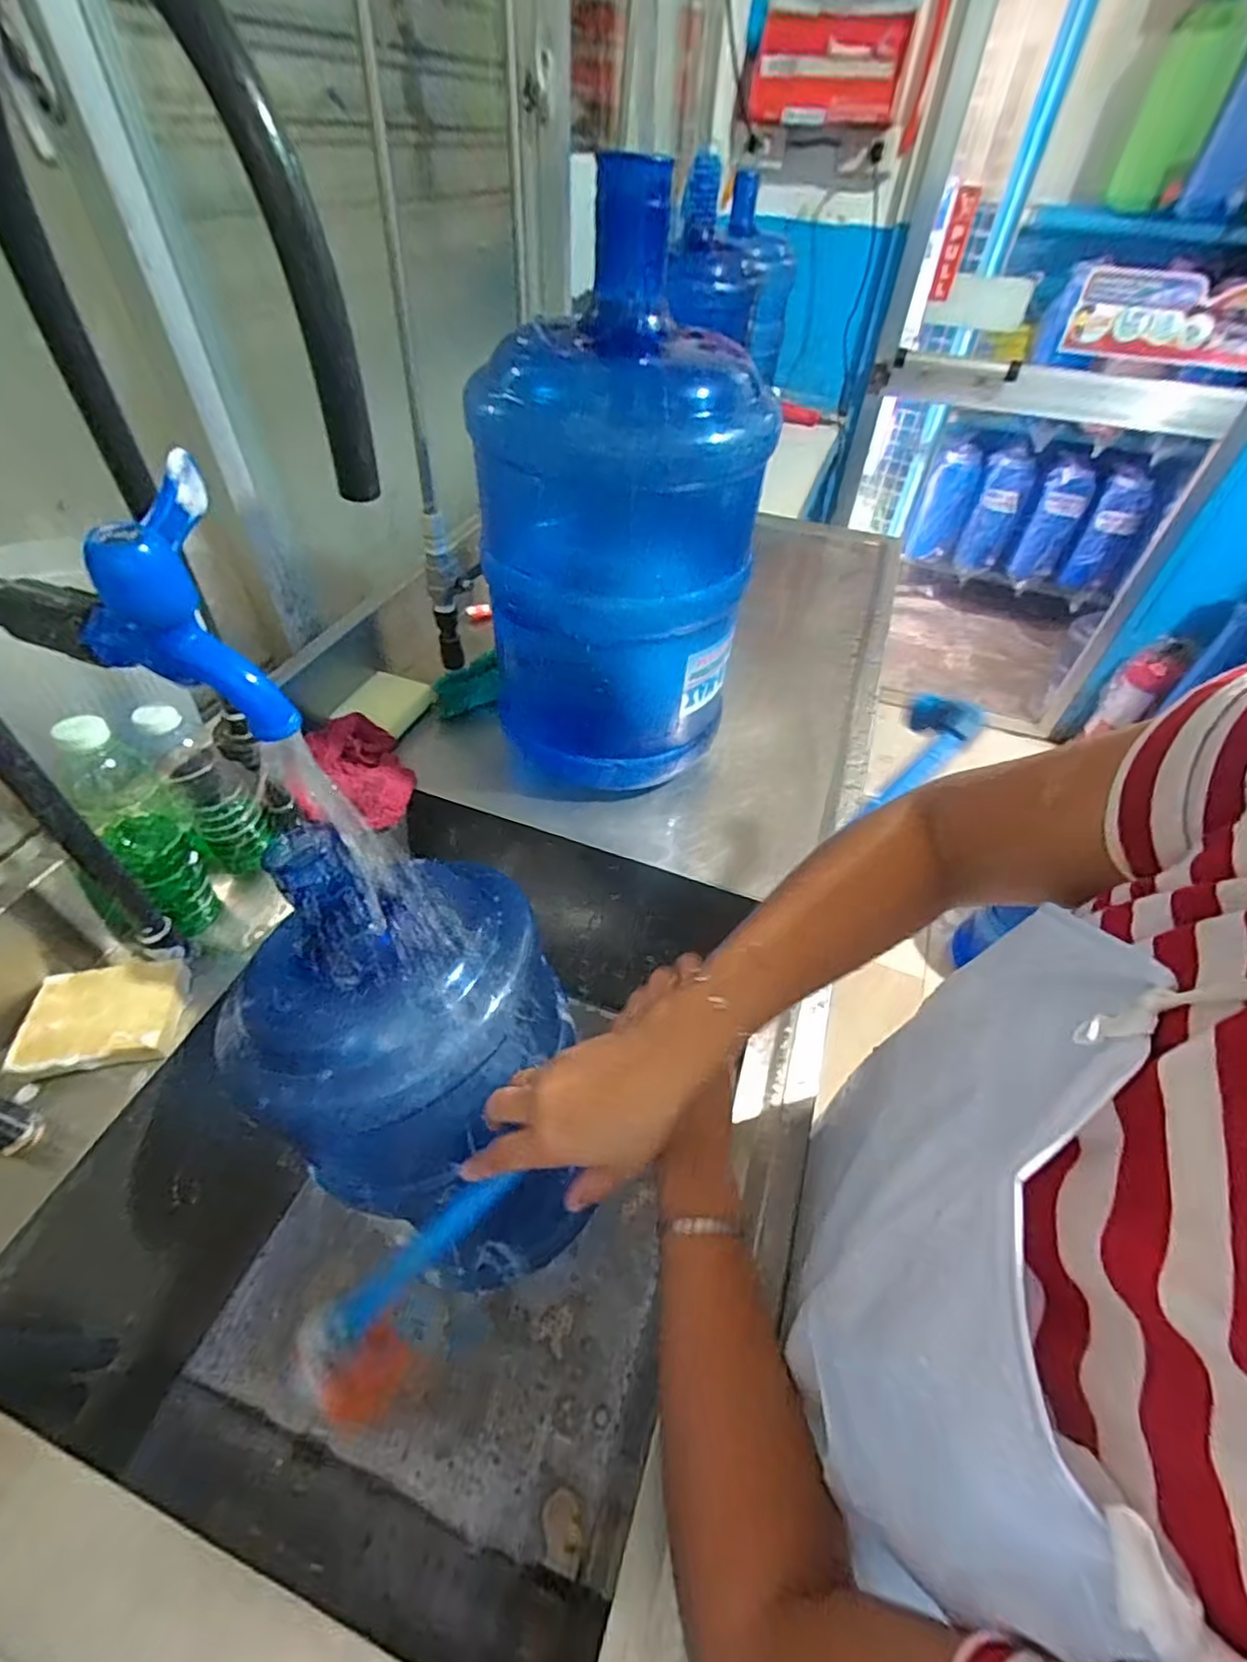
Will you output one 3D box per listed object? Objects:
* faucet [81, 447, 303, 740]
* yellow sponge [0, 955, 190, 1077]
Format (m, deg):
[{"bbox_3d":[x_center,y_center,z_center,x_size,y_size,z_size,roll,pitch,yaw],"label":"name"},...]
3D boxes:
[{"bbox_3d":[-0.172,-0.083,0.250,0.063,0.083,0.063,-33,58,-28],"label":"faucet"},{"bbox_3d":[-0.406,0.144,0.496,0.106,0.023,0.080,-7,50,-9],"label":"yellow sponge"}]

